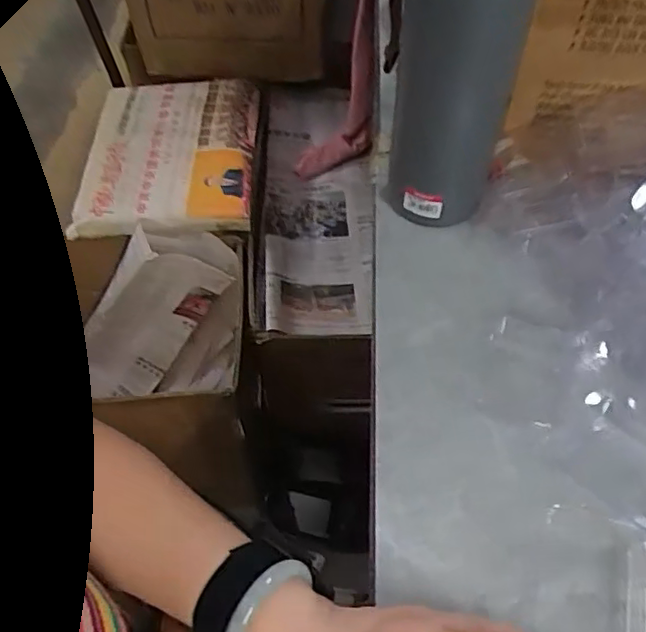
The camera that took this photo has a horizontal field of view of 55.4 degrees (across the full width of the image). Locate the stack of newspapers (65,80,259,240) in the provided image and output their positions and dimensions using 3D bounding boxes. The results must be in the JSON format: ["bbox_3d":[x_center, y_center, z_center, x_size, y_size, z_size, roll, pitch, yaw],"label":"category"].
[{"bbox_3d":[-0.250,-0.272,1.005,0.270,0.040,0.337,-1,56,1],"label":"stack of newspapers"}]

